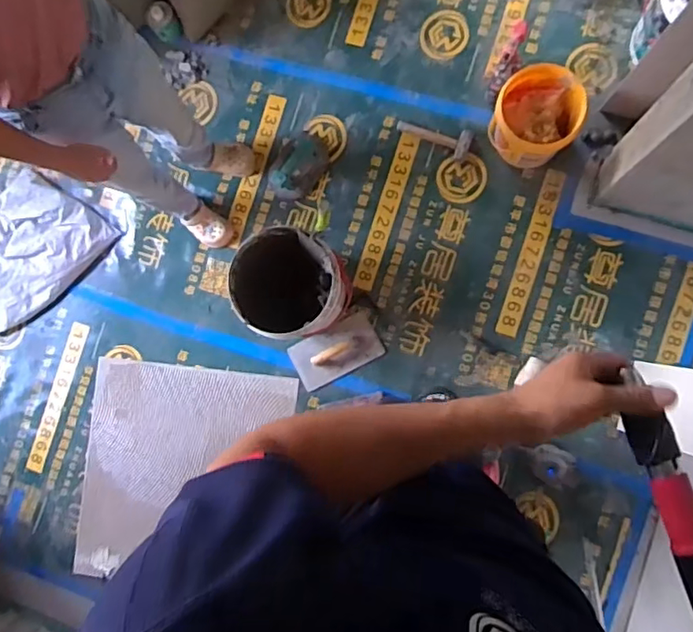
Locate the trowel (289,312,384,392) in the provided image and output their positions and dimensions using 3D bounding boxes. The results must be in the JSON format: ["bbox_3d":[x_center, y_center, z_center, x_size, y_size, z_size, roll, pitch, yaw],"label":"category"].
[{"bbox_3d":[-0.032,0.116,1.840,0.291,0.055,0.168,-28,84,5],"label":"trowel"}]

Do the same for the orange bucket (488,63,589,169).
[{"bbox_3d":[0.579,-0.604,1.705,0.252,0.209,0.255,0,87,8],"label":"orange bucket"}]

